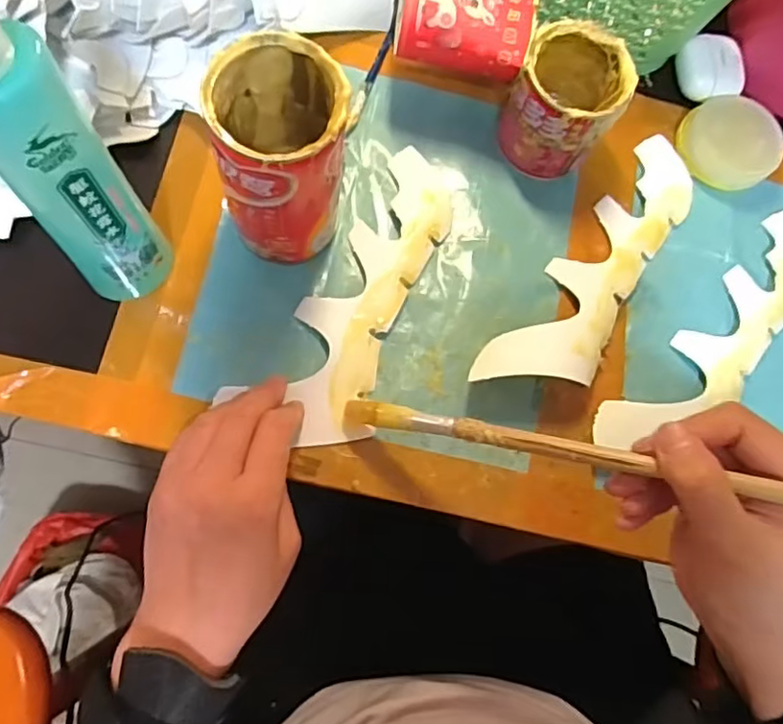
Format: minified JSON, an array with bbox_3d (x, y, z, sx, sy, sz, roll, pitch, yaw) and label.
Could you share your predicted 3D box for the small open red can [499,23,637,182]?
[{"bbox_3d":[0.110,-0.164,0.392,0.068,0.073,0.069,27,76,-1],"label":"small open red can"}]

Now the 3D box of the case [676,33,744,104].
[{"bbox_3d":[0.234,-0.214,0.446,0.043,0.023,0.047,-14,79,-10],"label":"case"}]

